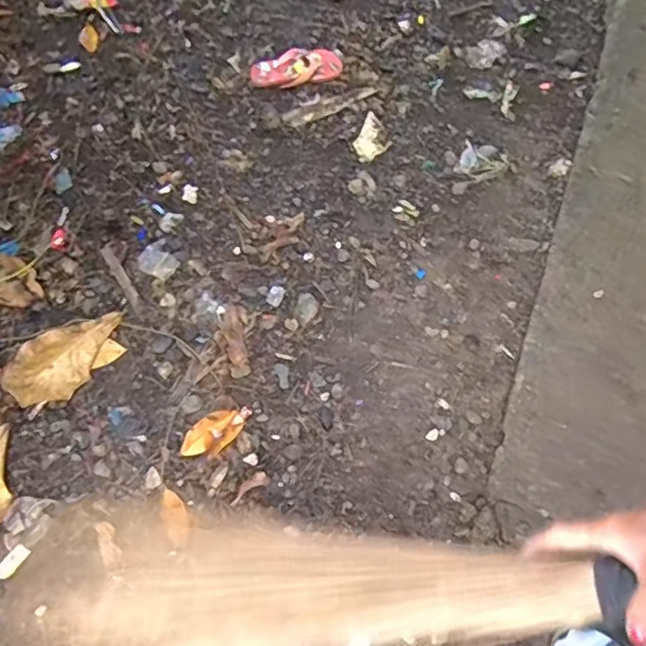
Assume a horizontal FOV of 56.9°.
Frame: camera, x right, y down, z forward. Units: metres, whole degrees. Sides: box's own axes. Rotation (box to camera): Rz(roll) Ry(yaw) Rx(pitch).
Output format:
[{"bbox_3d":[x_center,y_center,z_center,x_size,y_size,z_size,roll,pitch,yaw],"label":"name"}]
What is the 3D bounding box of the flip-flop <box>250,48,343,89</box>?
[{"bbox_3d":[-0.063,-0.602,1.411,0.218,0.032,0.091,-6,70,1],"label":"flip-flop"}]

